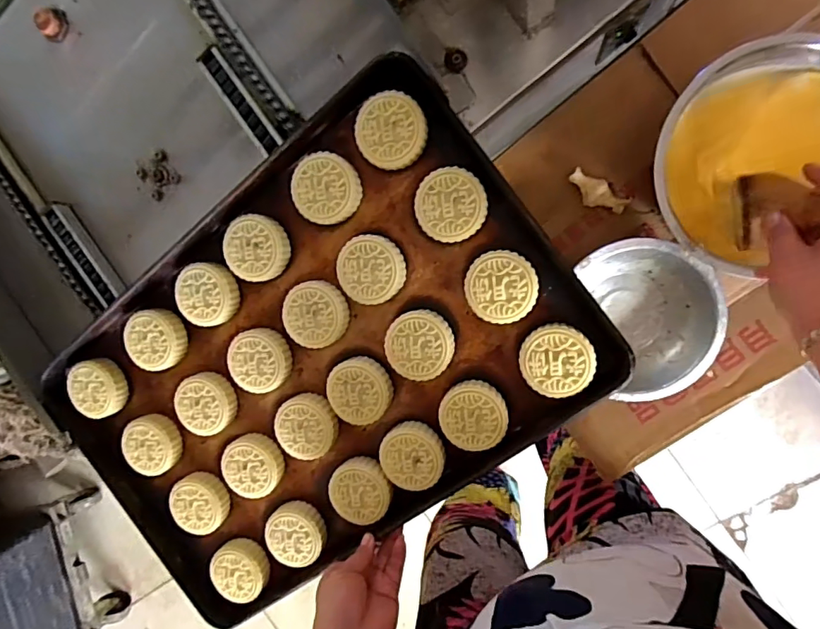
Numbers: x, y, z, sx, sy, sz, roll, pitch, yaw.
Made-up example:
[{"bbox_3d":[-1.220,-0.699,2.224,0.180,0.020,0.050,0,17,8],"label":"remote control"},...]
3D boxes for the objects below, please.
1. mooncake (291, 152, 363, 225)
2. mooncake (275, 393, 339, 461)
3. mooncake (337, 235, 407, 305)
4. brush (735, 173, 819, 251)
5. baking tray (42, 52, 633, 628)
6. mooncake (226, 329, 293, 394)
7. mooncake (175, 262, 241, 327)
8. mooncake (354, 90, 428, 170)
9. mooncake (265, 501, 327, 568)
[{"bbox_3d":[-0.088,-0.132,0.517,0.068,0.021,0.073,0,96,0],"label":"mooncake"},{"bbox_3d":[-0.118,0.128,0.568,0.071,0.032,0.075,0,96,0],"label":"mooncake"},{"bbox_3d":[-0.041,-0.047,0.517,0.072,0.017,0.068,0,96,0],"label":"mooncake"},{"bbox_3d":[0.330,-0.085,0.400,0.011,0.192,0.064,-10,101,0],"label":"brush"},{"bbox_3d":[-0.126,0.068,0.560,0.605,0.045,0.401,-38,89,13],"label":"baking tray"},{"bbox_3d":[-0.172,0.053,0.567,0.069,0.028,0.071,0,96,0],"label":"mooncake"},{"bbox_3d":[-0.232,-0.023,0.565,0.068,0.022,0.070,0,96,0],"label":"mooncake"},{"bbox_3d":[-0.020,-0.185,0.499,0.073,0.026,0.067,0,96,0],"label":"mooncake"},{"bbox_3d":[-0.136,0.261,0.586,0.068,0.027,0.070,0,96,0],"label":"mooncake"}]

